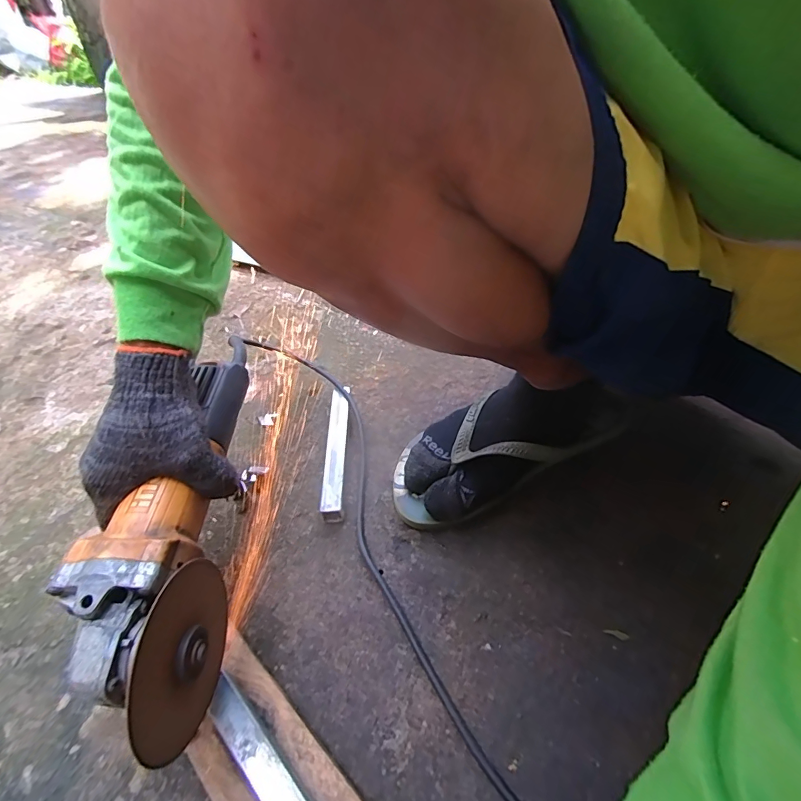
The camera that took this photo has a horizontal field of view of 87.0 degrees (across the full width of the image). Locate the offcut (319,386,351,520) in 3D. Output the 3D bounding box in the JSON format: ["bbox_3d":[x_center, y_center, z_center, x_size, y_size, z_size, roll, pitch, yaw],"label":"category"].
[{"bbox_3d":[-0.068,0.051,0.451,0.021,0.022,0.163,-5,46,1],"label":"offcut"}]

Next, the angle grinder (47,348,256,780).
[{"bbox_3d":[-0.163,0.079,0.323,0.083,0.085,0.298,-7,47,0],"label":"angle grinder"}]

